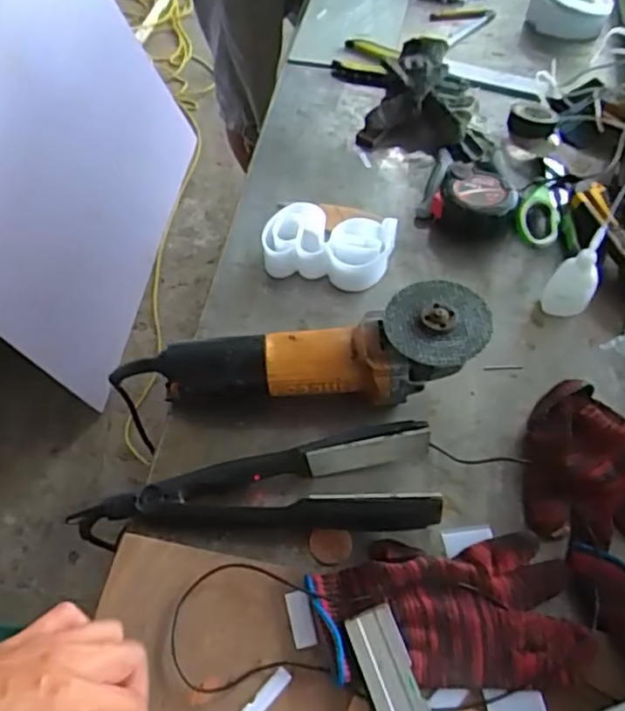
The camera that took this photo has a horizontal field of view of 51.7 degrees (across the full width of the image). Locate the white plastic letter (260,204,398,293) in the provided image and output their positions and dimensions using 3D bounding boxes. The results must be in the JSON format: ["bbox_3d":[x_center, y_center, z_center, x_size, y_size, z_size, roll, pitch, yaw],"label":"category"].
[{"bbox_3d":[0.018,-0.112,0.669,0.131,0.044,0.079,9,59,8],"label":"white plastic letter"}]

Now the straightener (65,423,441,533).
[{"bbox_3d":[-0.047,0.113,0.510,0.293,0.043,0.078,-9,59,-3],"label":"straightener"}]

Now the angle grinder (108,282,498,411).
[{"bbox_3d":[-0.016,0.009,0.576,0.337,0.076,0.084,-8,56,8],"label":"angle grinder"}]

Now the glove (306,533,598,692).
[{"bbox_3d":[0.099,0.185,0.472,0.191,0.022,0.103,-1,58,2],"label":"glove"}]

